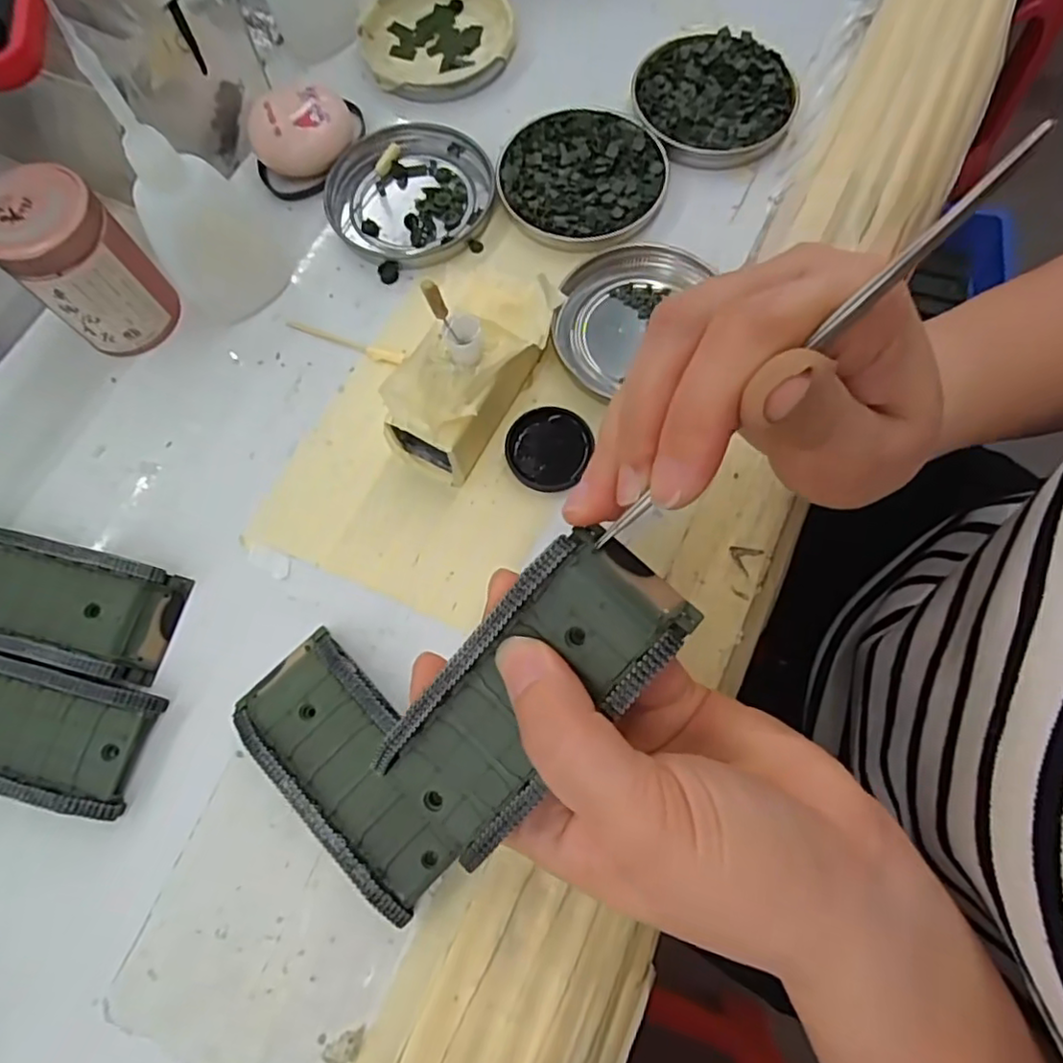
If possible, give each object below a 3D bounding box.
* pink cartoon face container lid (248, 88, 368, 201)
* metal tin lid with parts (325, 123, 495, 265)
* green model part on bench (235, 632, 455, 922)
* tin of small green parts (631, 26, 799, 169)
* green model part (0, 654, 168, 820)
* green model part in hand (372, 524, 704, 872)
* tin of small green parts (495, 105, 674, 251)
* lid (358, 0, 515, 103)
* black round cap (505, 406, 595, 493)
[{"bbox_3d":[-0.108,-0.191,0.316,0.054,0.023,0.042,-21,73,-4],"label":"pink cartoon face container lid"},{"bbox_3d":[-0.058,-0.161,0.313,0.076,0.008,0.076,-1,72,2],"label":"metal tin lid with parts"},{"bbox_3d":[-0.063,0.081,0.230,0.045,0.020,0.095,-44,76,-11],"label":"green model part on bench"},{"bbox_3d":[0.090,-0.215,0.320,0.077,0.009,0.075,-1,72,2],"label":"tin of small green parts"},{"bbox_3d":[-0.184,0.070,0.238,0.086,0.018,0.043,14,74,7],"label":"green model part"},{"bbox_3d":[-0.001,0.046,0.181,0.042,0.017,0.095,42,100,14],"label":"green model part in hand"},{"bbox_3d":[0.024,-0.168,0.309,0.076,0.009,0.075,17,74,8],"label":"tin of small green parts"},{"bbox_3d":[-0.050,-0.263,0.346,0.077,0.014,0.077,-1,72,2],"label":"lid"},{"bbox_3d":[0.006,-0.035,0.271,0.033,0.005,0.035,-1,72,2],"label":"black round cap"}]

